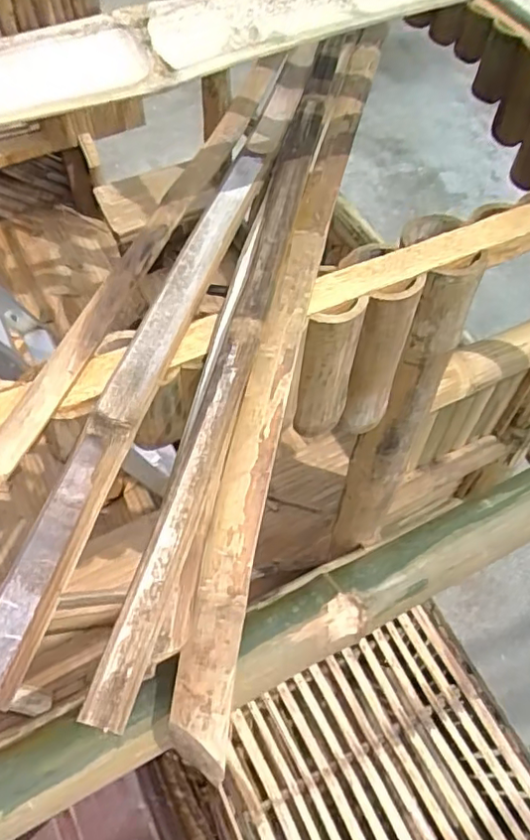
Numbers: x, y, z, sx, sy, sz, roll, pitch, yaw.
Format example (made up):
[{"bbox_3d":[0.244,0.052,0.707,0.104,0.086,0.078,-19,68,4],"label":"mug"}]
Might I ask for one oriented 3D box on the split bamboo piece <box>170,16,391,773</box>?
[{"bbox_3d":[0.047,-0.169,0.663,0.052,0.032,0.982,11,57,6],"label":"split bamboo piece"}]

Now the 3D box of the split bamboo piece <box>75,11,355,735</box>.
[{"bbox_3d":[-0.002,-0.189,0.667,0.048,0.029,0.997,11,57,6],"label":"split bamboo piece"}]

